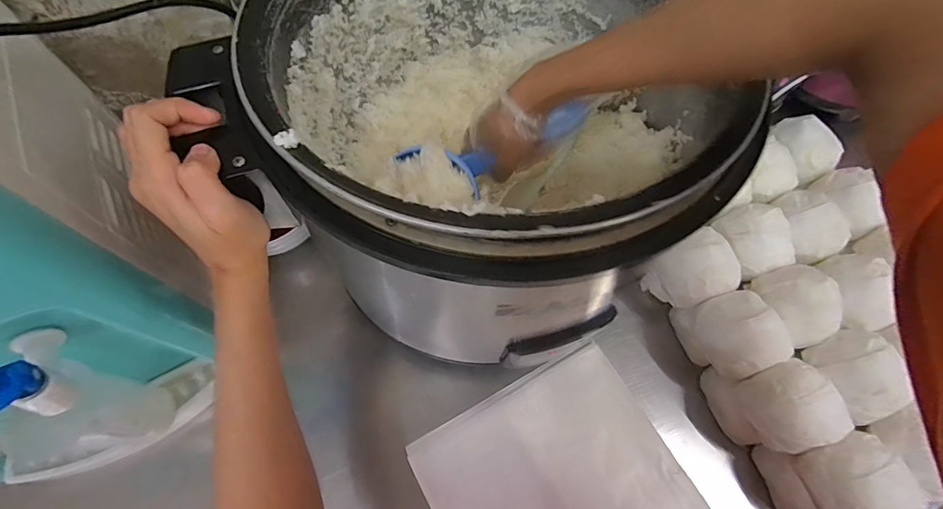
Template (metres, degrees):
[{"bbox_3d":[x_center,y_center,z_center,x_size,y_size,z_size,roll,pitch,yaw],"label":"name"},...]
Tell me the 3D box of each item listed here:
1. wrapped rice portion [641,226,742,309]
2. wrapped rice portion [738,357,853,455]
[{"bbox_3d":[0.259,0.024,0.491,0.068,0.100,0.079,-23,68,-12],"label":"wrapped rice portion"},{"bbox_3d":[0.324,0.151,0.416,0.080,0.044,0.079,-14,67,-8],"label":"wrapped rice portion"}]

